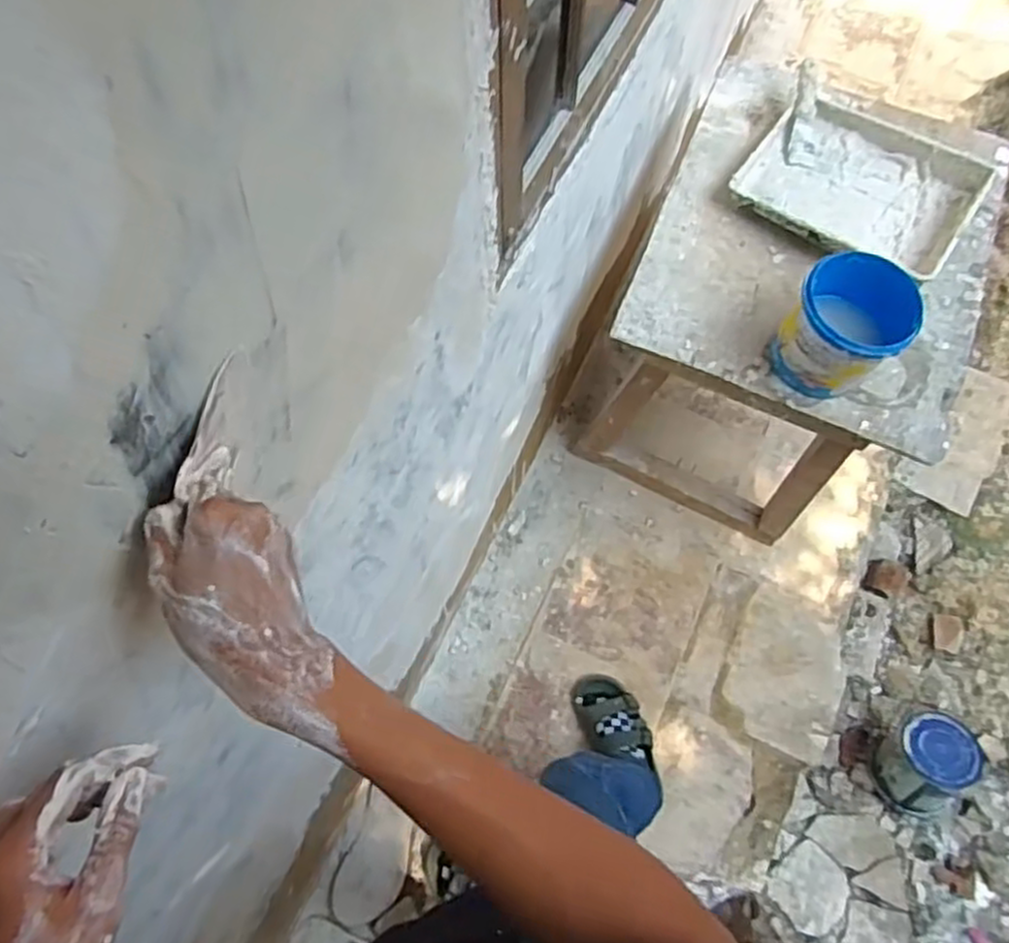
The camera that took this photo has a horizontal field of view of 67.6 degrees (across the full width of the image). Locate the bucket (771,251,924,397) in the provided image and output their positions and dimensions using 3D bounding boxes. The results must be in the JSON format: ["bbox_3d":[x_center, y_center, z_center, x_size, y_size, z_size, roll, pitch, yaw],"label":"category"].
[{"bbox_3d":[0.496,-0.204,1.111,0.158,0.160,0.154,0,68,1],"label":"bucket"}]

